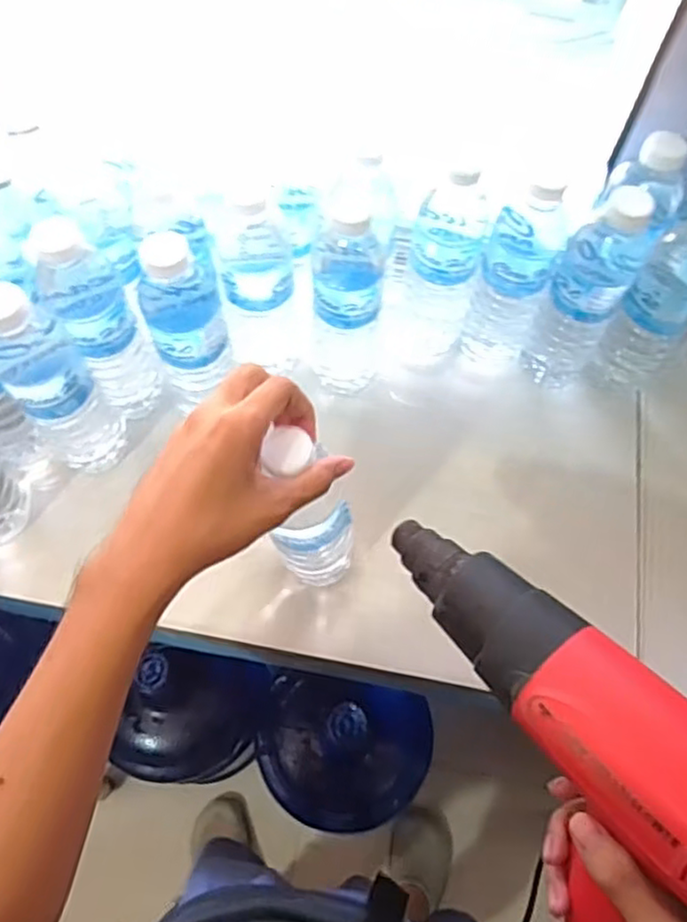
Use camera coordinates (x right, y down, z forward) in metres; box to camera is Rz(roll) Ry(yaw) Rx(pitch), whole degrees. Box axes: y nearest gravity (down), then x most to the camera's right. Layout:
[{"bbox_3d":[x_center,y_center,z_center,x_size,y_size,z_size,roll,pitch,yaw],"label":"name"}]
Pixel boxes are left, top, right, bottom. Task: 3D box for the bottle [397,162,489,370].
[{"bbox_3d":[0.085,-0.162,0.589,0.062,0.186,0.064,10,65,3],"label":"bottle"}]

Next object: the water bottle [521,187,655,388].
[{"bbox_3d":[0.202,-0.137,0.576,0.060,0.199,0.052,31,68,12],"label":"water bottle"}]

